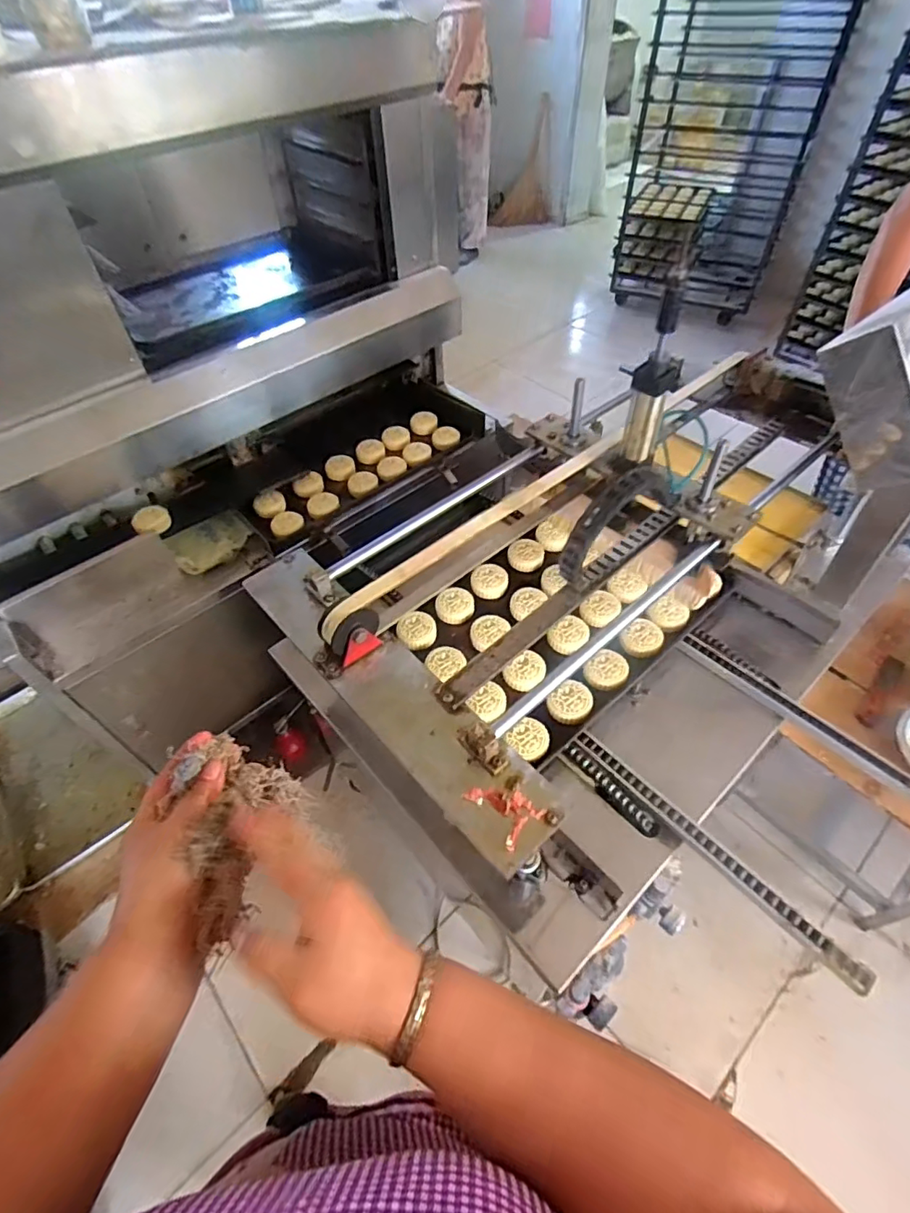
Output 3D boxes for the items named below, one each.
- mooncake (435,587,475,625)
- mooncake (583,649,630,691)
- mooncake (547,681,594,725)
[{"bbox_3d":[0.001,-0.002,1.026,0.069,0.033,0.067,0,51,4],"label":"mooncake"},{"bbox_3d":[0.254,0.105,0.920,0.064,0.015,0.081,29,59,25],"label":"mooncake"},{"bbox_3d":[0.186,0.154,0.887,0.076,0.014,0.063,-39,58,-24],"label":"mooncake"}]

